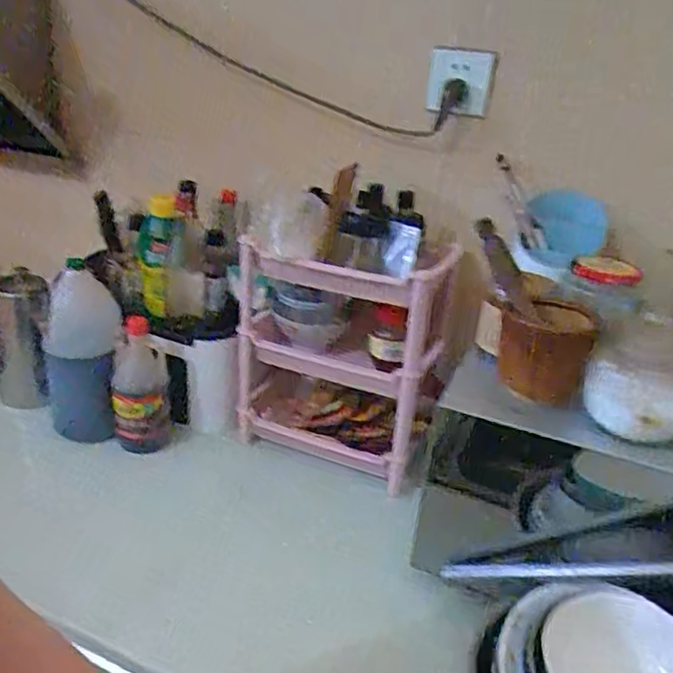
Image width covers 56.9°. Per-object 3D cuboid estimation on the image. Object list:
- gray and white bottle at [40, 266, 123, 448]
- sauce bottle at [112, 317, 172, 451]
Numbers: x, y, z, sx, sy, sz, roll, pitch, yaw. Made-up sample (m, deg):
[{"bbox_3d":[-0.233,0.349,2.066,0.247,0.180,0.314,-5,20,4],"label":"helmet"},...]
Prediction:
[{"bbox_3d":[-0.411,0.037,1.007,0.117,0.272,0.127,-7,27,-23],"label":"gray and white bottle"},{"bbox_3d":[-0.311,0.080,0.981,0.084,0.214,0.073,-5,-3,-20],"label":"sauce bottle"}]

